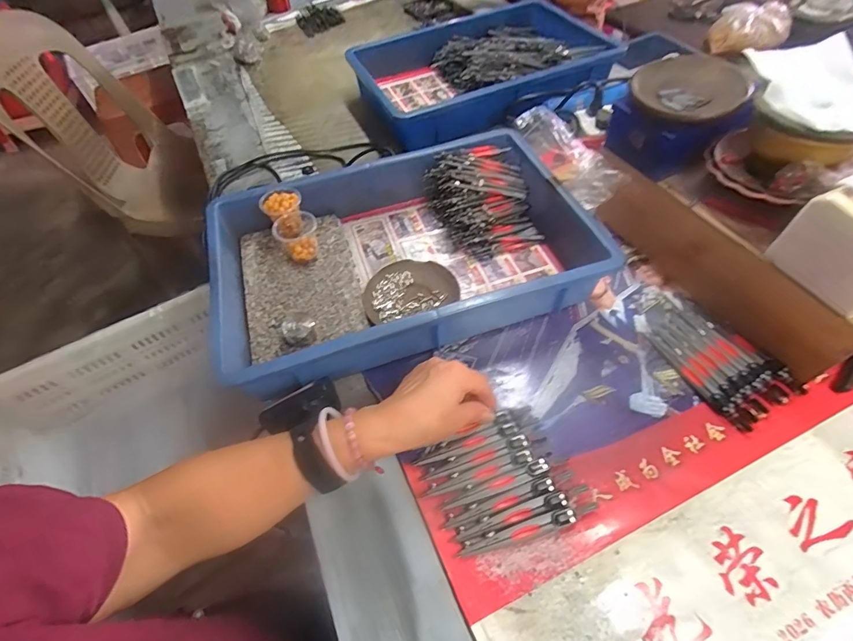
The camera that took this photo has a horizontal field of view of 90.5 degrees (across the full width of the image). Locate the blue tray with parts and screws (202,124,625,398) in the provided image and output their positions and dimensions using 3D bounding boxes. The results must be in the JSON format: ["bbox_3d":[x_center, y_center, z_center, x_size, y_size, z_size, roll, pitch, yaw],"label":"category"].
[{"bbox_3d":[-0.026,-0.088,0.525,0.432,0.079,0.289,-18,55,-9],"label":"blue tray with parts and screws"}]

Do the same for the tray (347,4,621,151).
[{"bbox_3d":[0.103,-0.461,0.782,0.432,0.079,0.292,-21,55,-10],"label":"tray"}]

